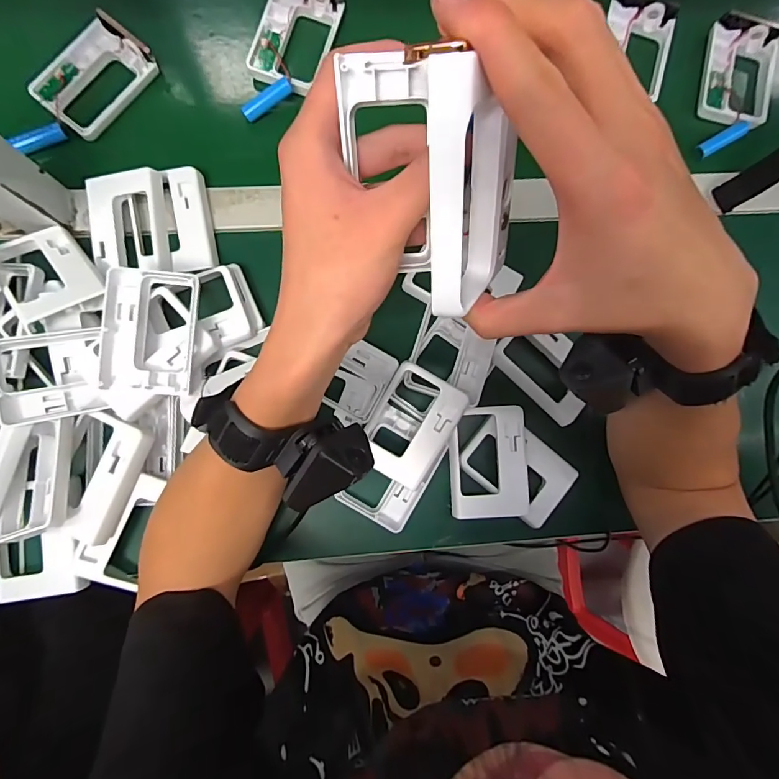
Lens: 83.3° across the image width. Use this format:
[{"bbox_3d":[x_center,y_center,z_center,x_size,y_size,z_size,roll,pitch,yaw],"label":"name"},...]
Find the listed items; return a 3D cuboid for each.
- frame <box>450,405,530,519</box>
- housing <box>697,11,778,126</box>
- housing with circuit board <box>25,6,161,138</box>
[{"bbox_3d":[0.085,0.062,0.378,0.065,0.019,0.094,0,87,-5],"label":"frame"},{"bbox_3d":[0.350,-0.314,0.435,0.071,0.021,0.107,13,86,-4],"label":"housing"},{"bbox_3d":[-0.264,-0.280,0.389,0.066,0.014,0.099,39,84,-1],"label":"housing with circuit board"}]

